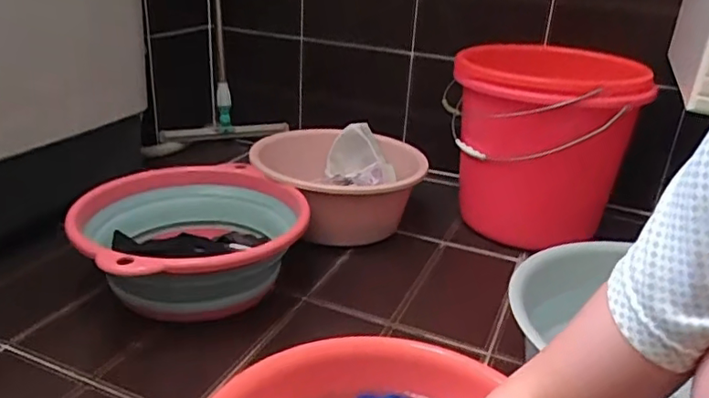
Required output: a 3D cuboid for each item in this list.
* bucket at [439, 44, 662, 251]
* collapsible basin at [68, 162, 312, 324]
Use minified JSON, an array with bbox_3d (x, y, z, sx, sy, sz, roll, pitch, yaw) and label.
[{"bbox_3d":[0.348,-0.117,1.130,0.323,0.307,0.316,10,25,15],"label":"bucket"},{"bbox_3d":[-0.250,0.074,0.917,0.333,0.144,0.321,3,24,-1],"label":"collapsible basin"}]

